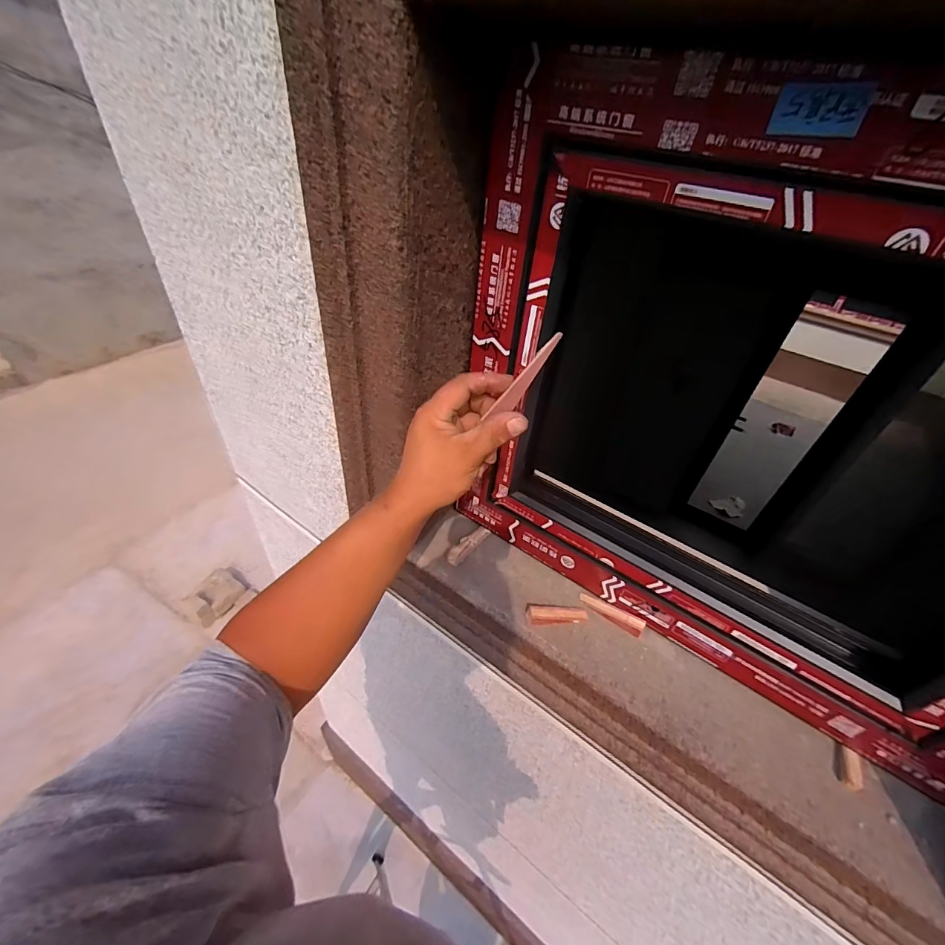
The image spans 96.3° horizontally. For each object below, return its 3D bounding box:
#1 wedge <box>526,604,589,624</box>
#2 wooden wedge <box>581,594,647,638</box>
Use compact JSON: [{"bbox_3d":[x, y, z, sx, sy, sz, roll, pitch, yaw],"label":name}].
[{"bbox_3d":[0.121,0.202,0.605,0.091,0.016,0.026,0,42,-9],"label":"wedge"},{"bbox_3d":[0.200,0.204,0.612,0.092,0.019,0.022,26,45,20],"label":"wooden wedge"}]

